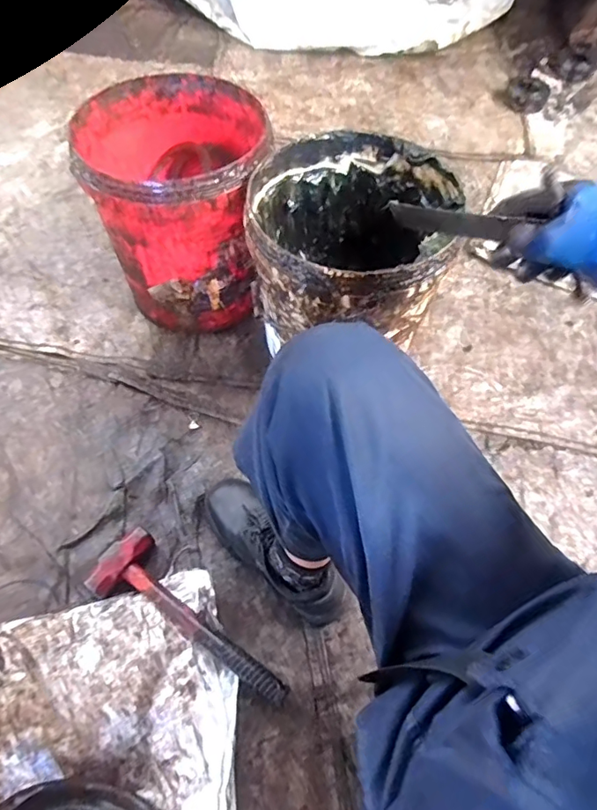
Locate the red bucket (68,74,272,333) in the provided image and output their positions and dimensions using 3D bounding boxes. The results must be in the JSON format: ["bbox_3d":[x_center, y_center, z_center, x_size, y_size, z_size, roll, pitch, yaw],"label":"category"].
[{"bbox_3d":[-0.201,-0.358,0.889,0.286,0.285,0.324,-1,63,-2],"label":"red bucket"}]

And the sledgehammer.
[{"bbox_3d":[-0.155,0.312,0.704,0.314,0.041,0.101,38,68,17],"label":"sledgehammer"}]

